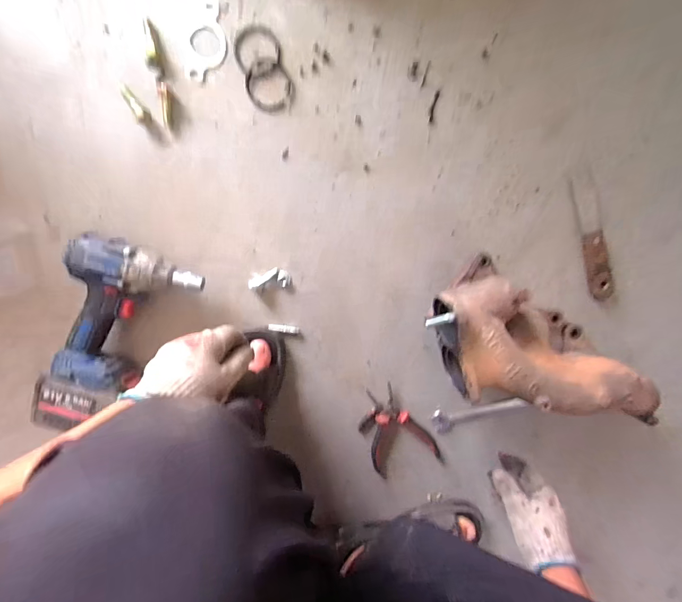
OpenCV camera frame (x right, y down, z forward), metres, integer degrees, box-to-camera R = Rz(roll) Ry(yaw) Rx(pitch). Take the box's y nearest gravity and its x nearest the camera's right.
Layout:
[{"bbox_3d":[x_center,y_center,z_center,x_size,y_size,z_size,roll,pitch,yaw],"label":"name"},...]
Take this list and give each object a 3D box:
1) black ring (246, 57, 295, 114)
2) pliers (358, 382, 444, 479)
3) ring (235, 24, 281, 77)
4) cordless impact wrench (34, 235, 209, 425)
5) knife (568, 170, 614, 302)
[{"bbox_3d":[-0.097,-0.291,0.487,0.060,0.004,0.070,-38,99,5],"label":"black ring"},{"bbox_3d":[0.085,0.209,0.573,0.104,0.018,0.156,-25,99,2],"label":"pliers"},{"bbox_3d":[-0.112,-0.335,0.480,0.060,0.004,0.063,0,100,-2],"label":"ring"},{"bbox_3d":[-0.321,0.046,0.501,0.153,0.081,0.253,27,95,-6],"label":"cordless impact wrench"},{"bbox_3d":[0.373,-0.092,0.531,0.037,0.021,0.193,-15,100,1],"label":"knife"}]

